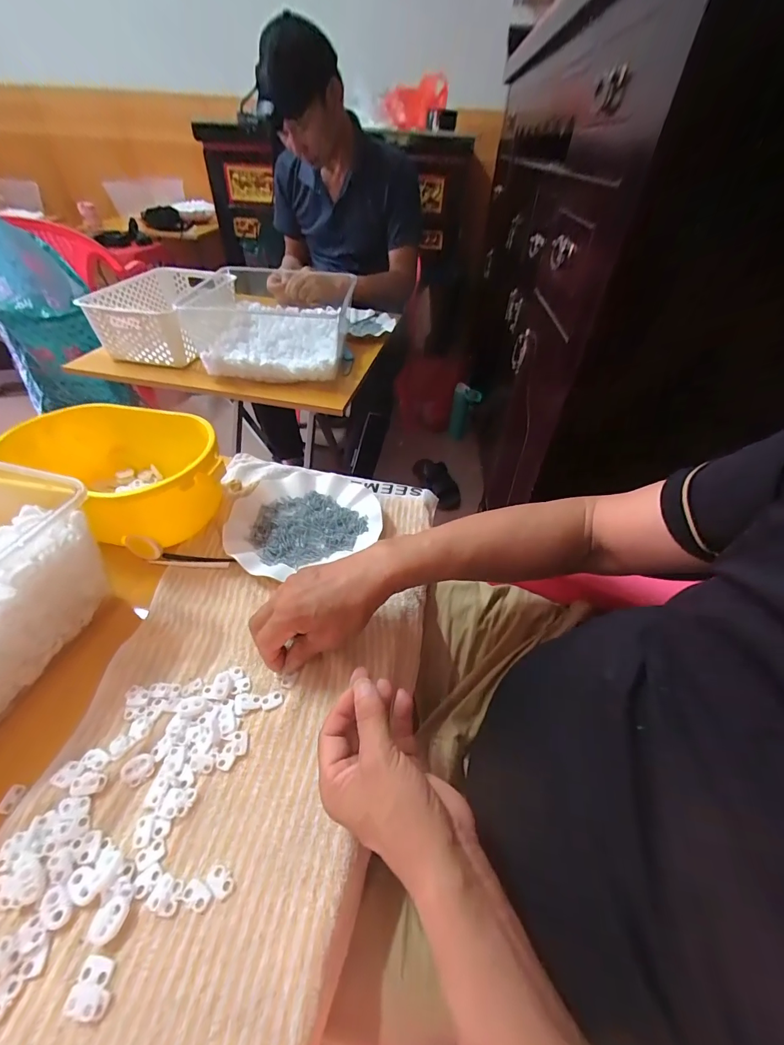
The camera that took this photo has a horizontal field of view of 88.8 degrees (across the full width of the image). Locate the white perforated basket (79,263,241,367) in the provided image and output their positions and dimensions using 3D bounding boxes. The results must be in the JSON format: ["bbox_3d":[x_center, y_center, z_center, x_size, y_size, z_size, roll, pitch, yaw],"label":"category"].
[{"bbox_3d":[-0.488,-0.458,0.893,0.228,0.116,0.320,6,44,2],"label":"white perforated basket"}]

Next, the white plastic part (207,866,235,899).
[{"bbox_3d":[-0.116,0.242,0.270,0.021,0.004,0.011,28,49,24],"label":"white plastic part"}]

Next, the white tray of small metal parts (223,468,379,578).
[{"bbox_3d":[-0.111,-0.010,0.505,0.183,0.022,0.161,-14,47,-17],"label":"white tray of small metal parts"}]

